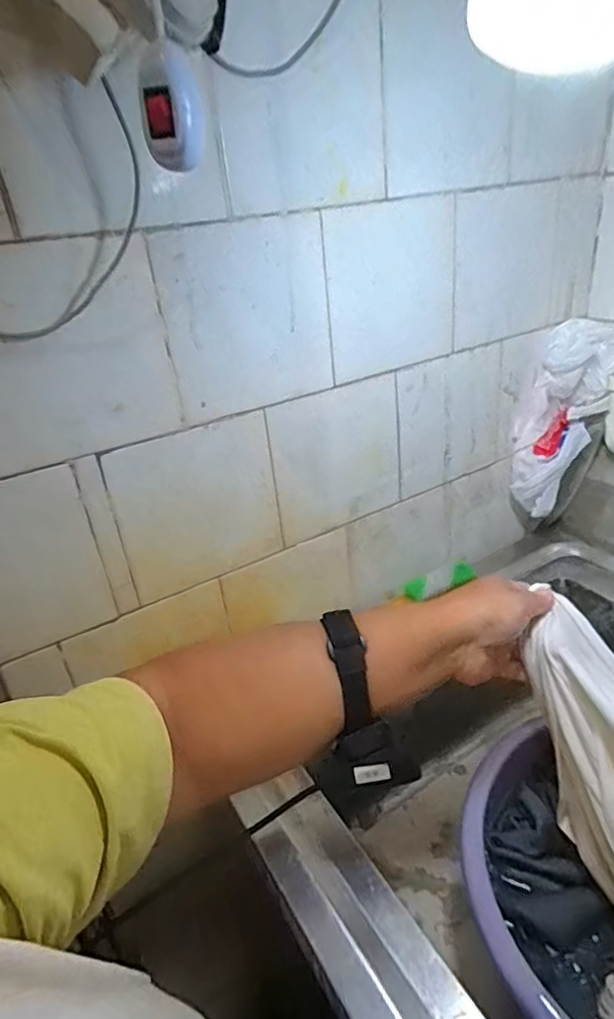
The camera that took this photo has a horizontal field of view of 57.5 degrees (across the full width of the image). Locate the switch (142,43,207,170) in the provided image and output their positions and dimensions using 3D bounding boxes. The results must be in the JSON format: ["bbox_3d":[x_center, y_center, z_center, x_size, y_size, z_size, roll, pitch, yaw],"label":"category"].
[{"bbox_3d":[-0.070,-0.208,0.289,0.031,0.057,0.028,-10,29,-5],"label":"switch"}]

